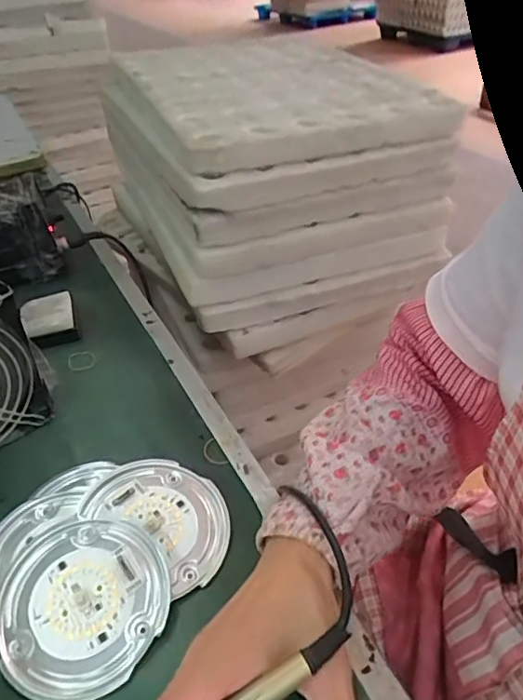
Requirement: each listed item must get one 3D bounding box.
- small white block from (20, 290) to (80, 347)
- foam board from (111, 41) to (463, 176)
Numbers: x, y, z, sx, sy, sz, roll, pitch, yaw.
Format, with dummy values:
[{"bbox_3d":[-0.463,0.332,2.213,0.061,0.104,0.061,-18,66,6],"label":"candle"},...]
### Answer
[{"bbox_3d":[-0.223,-0.032,0.577,0.051,0.025,0.059,-14,40,-13],"label":"small white block"},{"bbox_3d":[0.004,-0.373,0.786,0.353,0.040,0.427,-17,41,-16],"label":"foam board"}]

